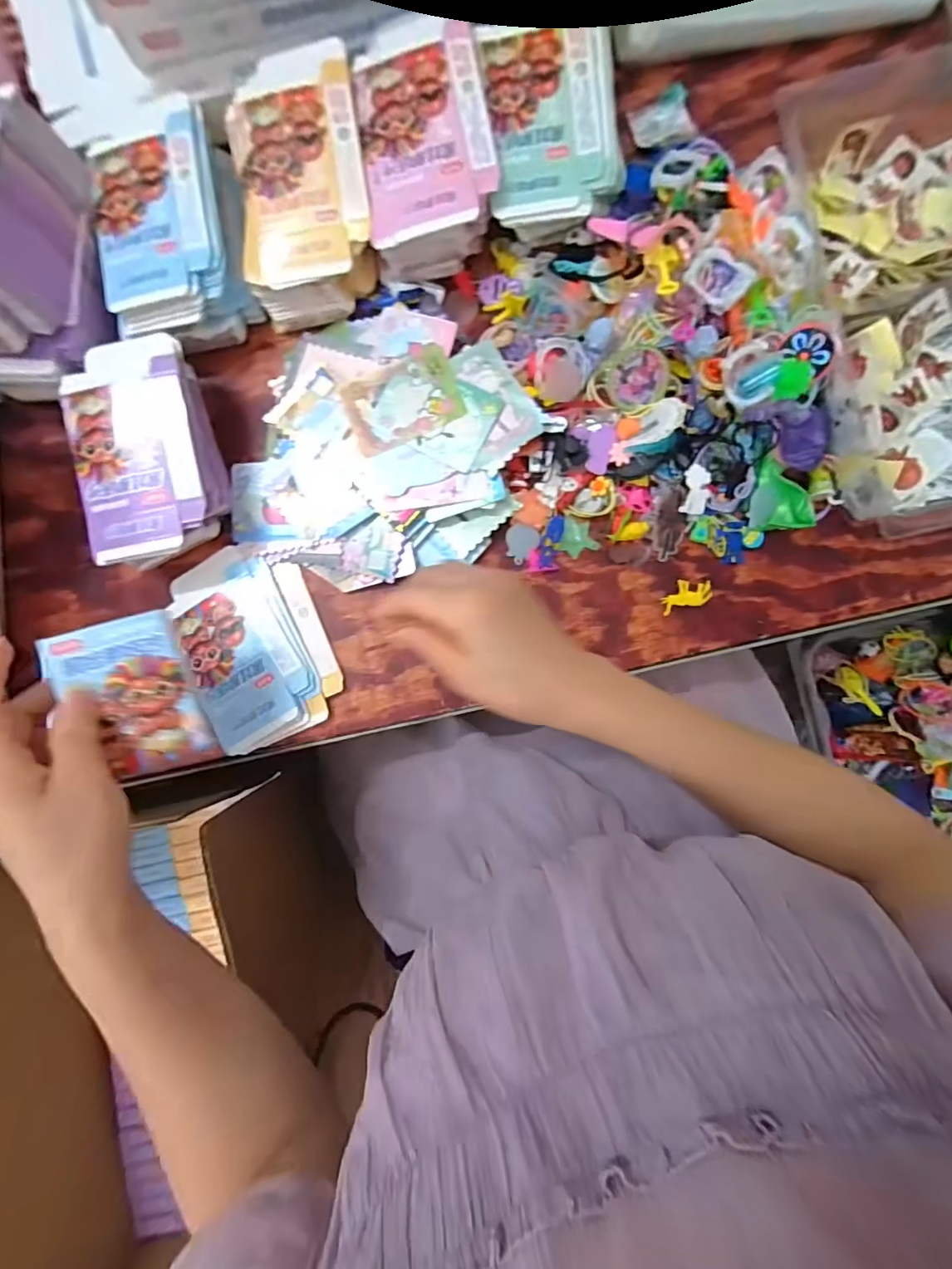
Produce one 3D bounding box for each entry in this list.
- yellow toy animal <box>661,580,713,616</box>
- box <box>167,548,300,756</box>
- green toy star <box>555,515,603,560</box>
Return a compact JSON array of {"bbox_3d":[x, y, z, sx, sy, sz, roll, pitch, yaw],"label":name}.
[{"bbox_3d":[0.166,-0.032,0.402,0.040,0.006,0.023,-18,88,1],"label":"yellow toy animal"},{"bbox_3d":[-0.193,0.012,0.402,0.070,0.006,0.149,-22,82,-1],"label":"box"},{"bbox_3d":[0.083,-0.076,0.404,0.033,0.010,0.030,18,89,2],"label":"green toy star"}]

